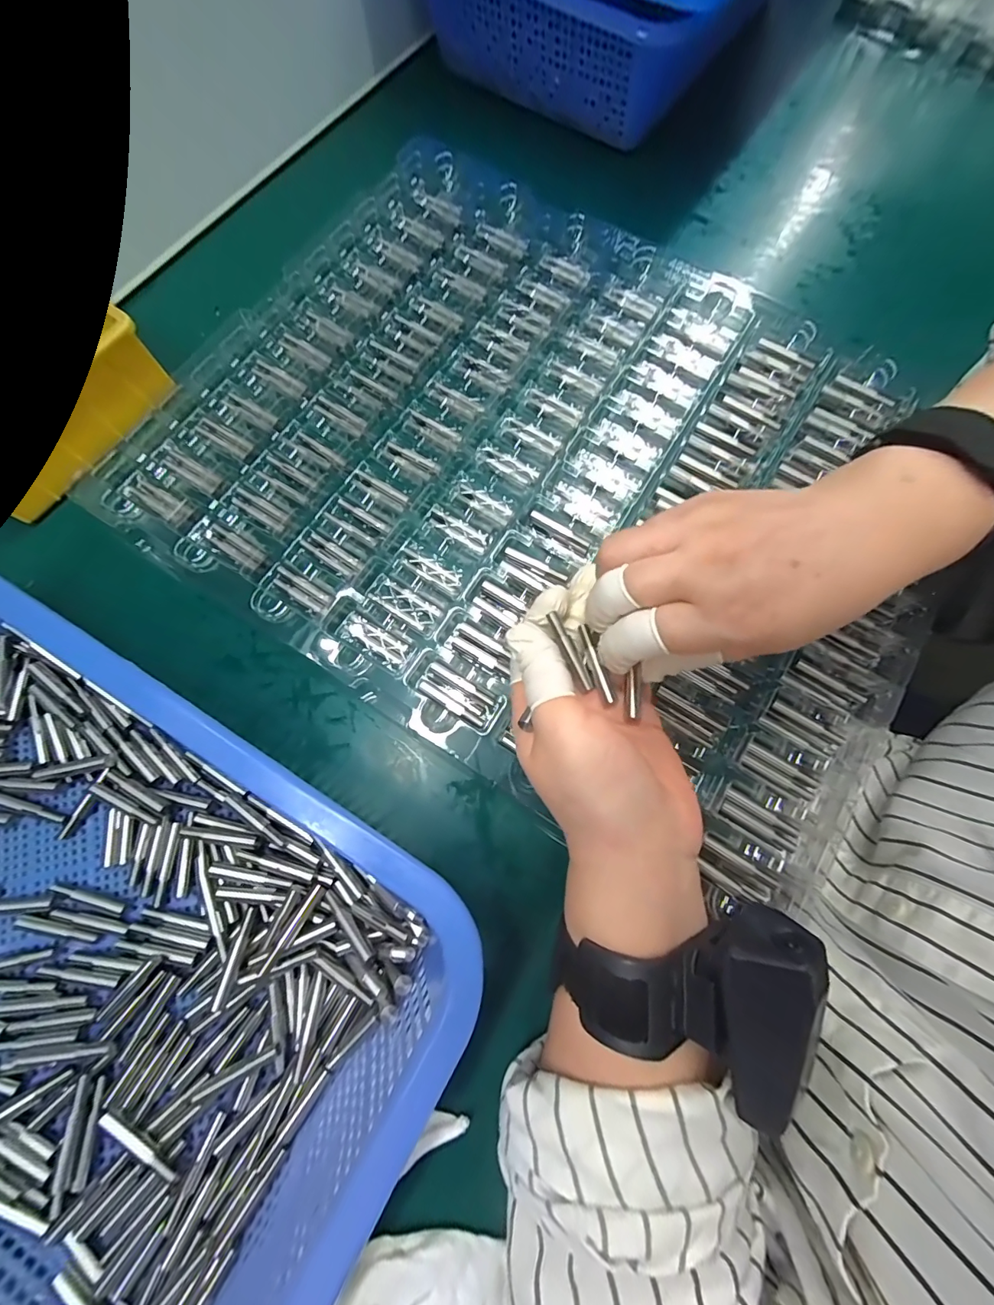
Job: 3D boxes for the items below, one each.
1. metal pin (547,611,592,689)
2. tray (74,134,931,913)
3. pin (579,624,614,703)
[{"bbox_3d":[0.037,0.000,0.224,0.004,0.004,0.039,-28,89,-7],"label":"metal pin"},{"bbox_3d":[0.038,-0.125,0.299,0.485,0.022,0.382,32,78,7],"label":"tray"},{"bbox_3d":[0.049,0.005,0.224,0.004,0.004,0.038,-17,72,-5],"label":"pin"}]

